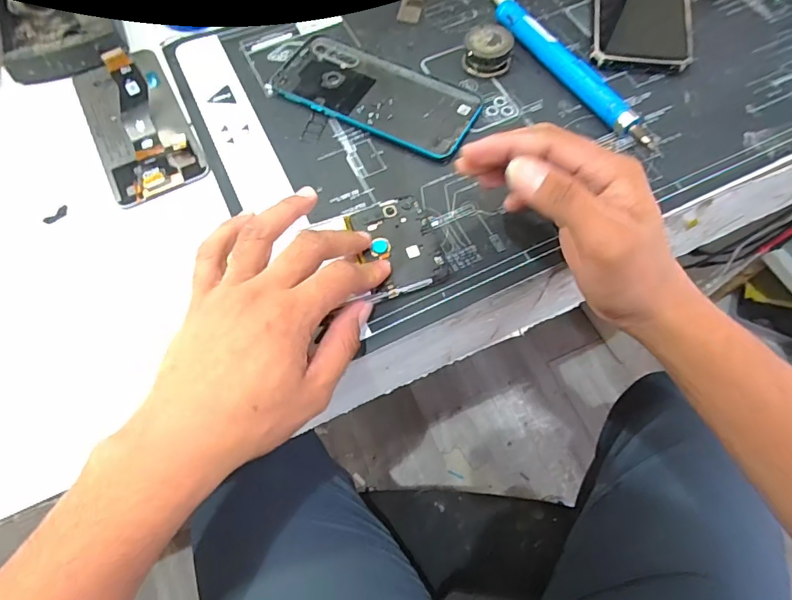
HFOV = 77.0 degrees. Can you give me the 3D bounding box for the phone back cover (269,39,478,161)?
[{"bbox_3d":[-0.017,-0.169,0.408,0.166,0.004,0.075,27,69,11],"label":"phone back cover"}]

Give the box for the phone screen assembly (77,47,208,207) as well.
[{"bbox_3d":[-0.209,-0.150,0.391,0.074,0.045,0.158,-26,69,-11],"label":"phone screen assembly"}]

